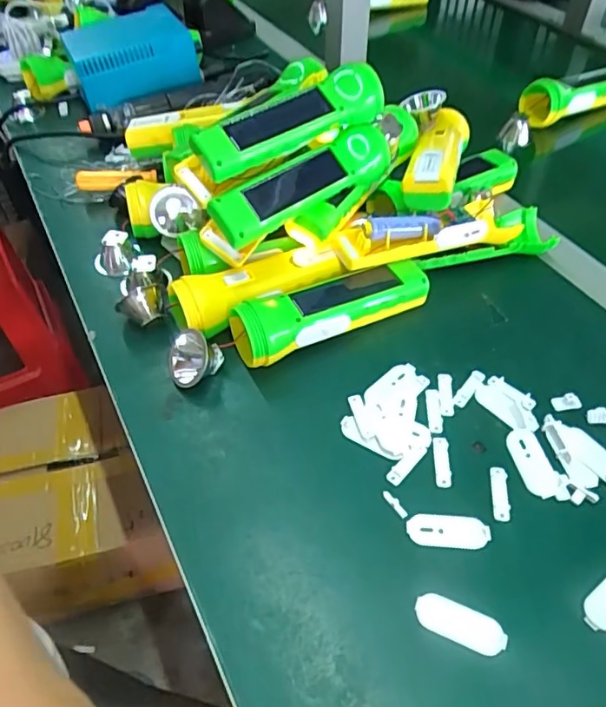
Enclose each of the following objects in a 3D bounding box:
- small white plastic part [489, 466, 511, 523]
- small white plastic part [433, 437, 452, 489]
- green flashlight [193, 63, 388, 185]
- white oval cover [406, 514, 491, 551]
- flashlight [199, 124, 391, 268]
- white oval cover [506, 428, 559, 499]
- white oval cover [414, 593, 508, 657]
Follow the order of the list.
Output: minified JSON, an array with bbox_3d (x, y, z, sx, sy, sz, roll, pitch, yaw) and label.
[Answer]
[{"bbox_3d":[0.130,0.091,0.358,0.011,0.004,0.037,4,50,5],"label":"small white plastic part"},{"bbox_3d":[0.095,0.073,0.374,0.011,0.004,0.038,2,50,3],"label":"small white plastic part"},{"bbox_3d":[-0.009,-0.183,0.425,0.156,0.037,0.035,-29,55,-21],"label":"green flashlight"},{"bbox_3d":[0.092,0.112,0.343,0.050,0.004,0.021,2,50,3],"label":"white oval cover"},{"bbox_3d":[0.000,-0.131,0.443,0.168,0.055,0.049,-34,57,-24],"label":"flashlight"},{"bbox_3d":[0.154,0.073,0.367,0.022,0.005,0.048,-8,50,-5],"label":"white oval cover"},{"bbox_3d":[0.089,0.152,0.309,0.050,0.004,0.021,17,53,15],"label":"white oval cover"}]

